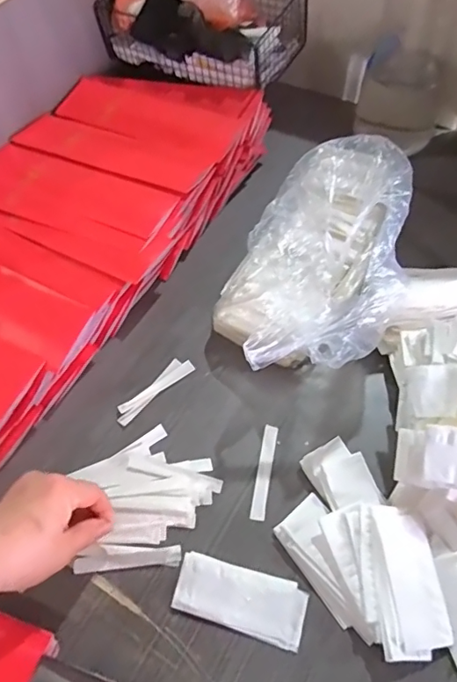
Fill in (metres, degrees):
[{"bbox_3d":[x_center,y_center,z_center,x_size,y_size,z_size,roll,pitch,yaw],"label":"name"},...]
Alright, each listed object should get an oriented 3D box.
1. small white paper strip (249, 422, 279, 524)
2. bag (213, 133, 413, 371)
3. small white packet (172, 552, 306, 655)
[{"bbox_3d":[0.034,0.122,0.476,0.014,0.004,0.090,8,59,8],"label":"small white paper strip"},{"bbox_3d":[0.084,-0.096,0.527,0.175,0.118,0.311,10,59,9],"label":"bag"},{"bbox_3d":[0.010,0.211,0.414,0.107,0.004,0.047,14,60,12],"label":"small white packet"}]

